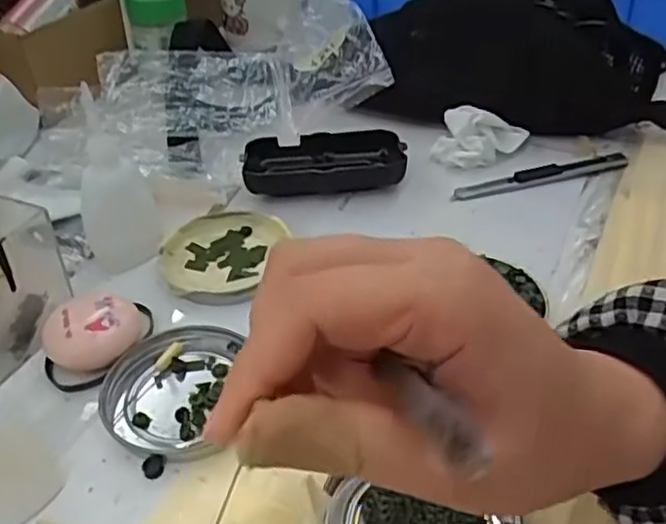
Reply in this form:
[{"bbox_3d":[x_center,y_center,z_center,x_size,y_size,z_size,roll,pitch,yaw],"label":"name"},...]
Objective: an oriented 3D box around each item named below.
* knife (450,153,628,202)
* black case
[{"bbox_3d":[0.145,-0.061,0.480,0.131,0.008,0.014,-10,40,-10],"label":"knife"},{"bbox_3d":[-0.007,-0.068,0.483,0.108,0.026,0.048,-4,39,-2],"label":"black case"}]

